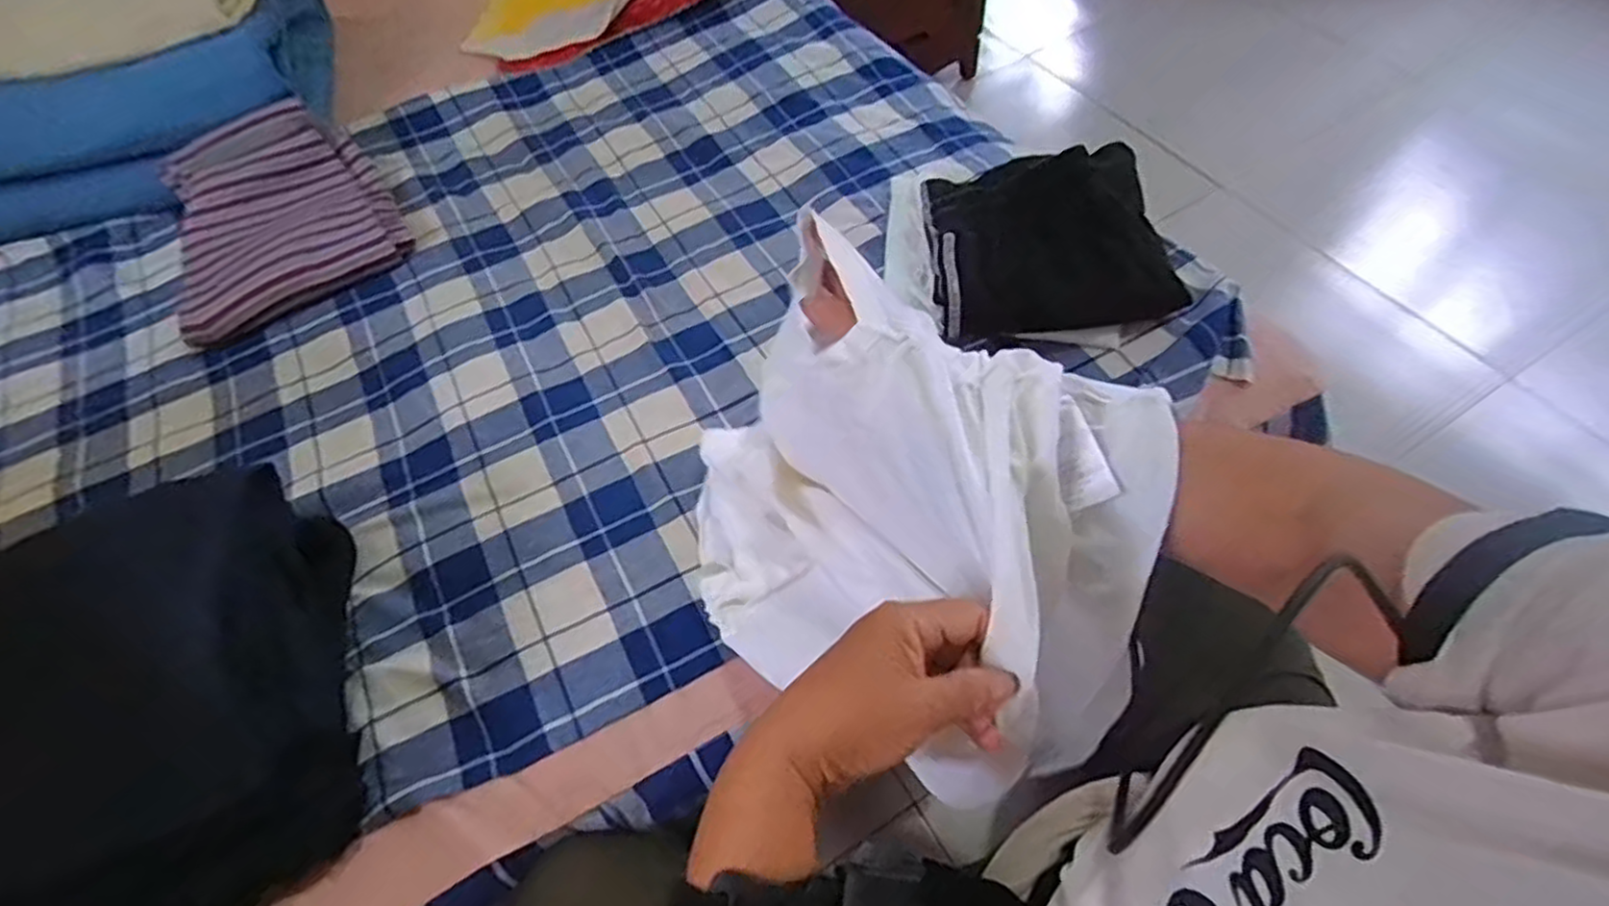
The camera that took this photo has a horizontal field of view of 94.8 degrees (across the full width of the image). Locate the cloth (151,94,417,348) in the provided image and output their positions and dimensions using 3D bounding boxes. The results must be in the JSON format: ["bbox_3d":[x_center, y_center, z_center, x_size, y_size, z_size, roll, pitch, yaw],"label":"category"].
[{"bbox_3d":[-0.611,-0.281,0.863,0.229,0.071,0.307,-29,60,-13],"label":"cloth"}]

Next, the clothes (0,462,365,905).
[{"bbox_3d":[-0.457,0.183,0.501,0.226,0.180,0.275,-24,59,-10],"label":"clothes"}]

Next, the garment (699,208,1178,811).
[{"bbox_3d":[0.053,0.045,0.483,0.331,0.206,0.209,33,66,22],"label":"garment"}]

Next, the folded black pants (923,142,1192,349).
[{"bbox_3d":[0.226,-0.204,0.697,0.224,0.080,0.169,-11,58,-2],"label":"folded black pants"}]

